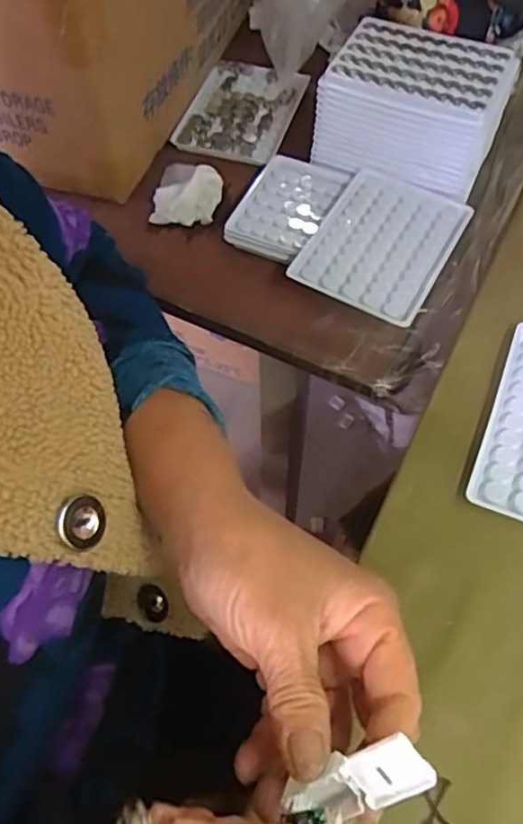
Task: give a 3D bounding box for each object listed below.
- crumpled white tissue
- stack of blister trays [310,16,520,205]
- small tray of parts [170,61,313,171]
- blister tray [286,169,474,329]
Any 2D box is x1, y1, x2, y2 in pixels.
[{"bbox_3d":[-0.058,-0.176,0.522,0.054,0.020,0.060,4,59,4],"label":"crumpled white tissue"},{"bbox_3d":[0.116,-0.234,0.510,0.130,0.069,0.101,21,63,14],"label":"stack of blister trays"},{"bbox_3d":[-0.019,-0.269,0.586,0.089,0.007,0.125,14,60,9],"label":"small tray of parts"},{"bbox_3d":[0.088,-0.123,0.483,0.094,0.008,0.123,26,63,14],"label":"blister tray"}]

